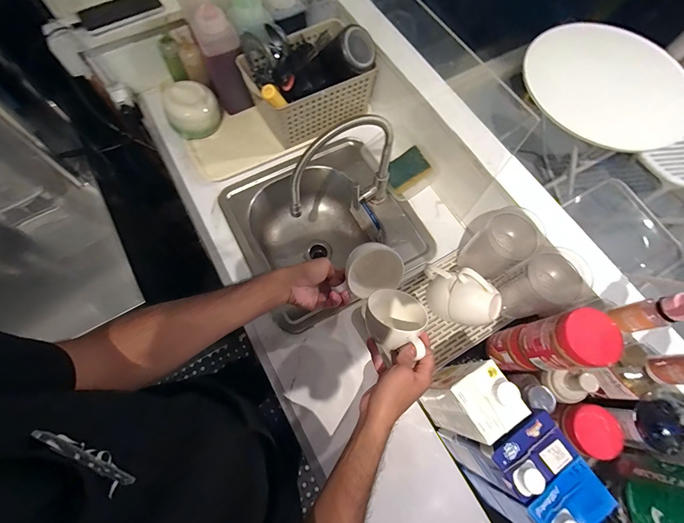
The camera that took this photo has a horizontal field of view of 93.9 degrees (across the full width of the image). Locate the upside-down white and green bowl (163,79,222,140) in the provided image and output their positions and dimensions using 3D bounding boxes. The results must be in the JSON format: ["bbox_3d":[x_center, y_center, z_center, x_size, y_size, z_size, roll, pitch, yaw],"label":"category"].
[{"bbox_3d":[-0.350,-0.356,0.757,0.118,0.093,0.104,-24,72,-11],"label":"upside-down white and green bowl"}]

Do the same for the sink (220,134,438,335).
[{"bbox_3d":[-0.042,-0.059,0.788,0.371,0.178,0.378,-28,73,-12],"label":"sink"}]

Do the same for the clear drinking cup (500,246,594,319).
[{"bbox_3d":[0.345,0.045,0.571,0.082,0.148,0.091,-29,73,-12],"label":"clear drinking cup"}]

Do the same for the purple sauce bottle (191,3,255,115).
[{"bbox_3d":[-0.267,-0.448,0.727,0.075,0.223,0.081,-24,72,-11],"label":"purple sauce bottle"}]

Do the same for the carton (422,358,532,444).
[{"bbox_3d":[0.182,0.212,0.490,0.078,0.212,0.082,-30,73,-13],"label":"carton"}]

